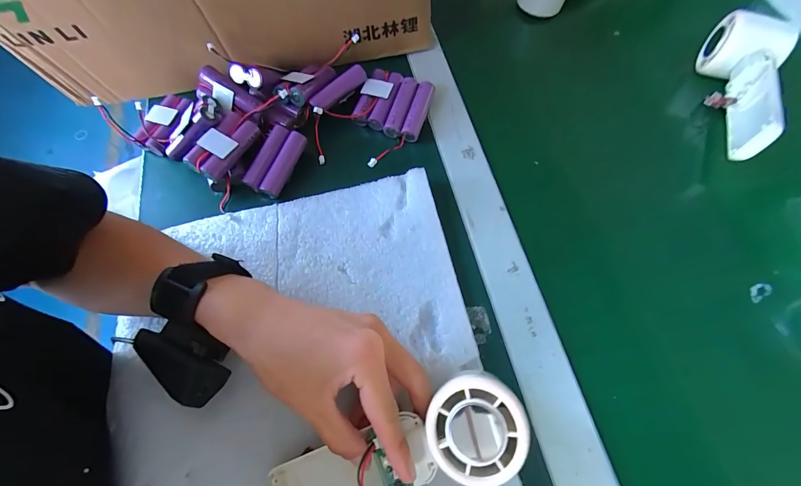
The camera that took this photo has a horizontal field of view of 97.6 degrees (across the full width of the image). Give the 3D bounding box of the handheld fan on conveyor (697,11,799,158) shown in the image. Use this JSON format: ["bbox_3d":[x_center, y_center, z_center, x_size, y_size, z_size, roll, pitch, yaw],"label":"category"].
[{"bbox_3d":[0.319,-0.148,0.335,0.060,0.051,0.149,26,71,13],"label":"handheld fan on conveyor"}]

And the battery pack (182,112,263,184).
[{"bbox_3d":[-0.164,-0.089,0.329,0.034,0.025,0.066,25,70,12],"label":"battery pack"}]

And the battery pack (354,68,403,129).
[{"bbox_3d":[-0.023,-0.148,0.366,0.036,0.022,0.065,15,69,9],"label":"battery pack"}]

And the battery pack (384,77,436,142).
[{"bbox_3d":[0.009,-0.137,0.359,0.035,0.019,0.065,15,68,9],"label":"battery pack"}]

